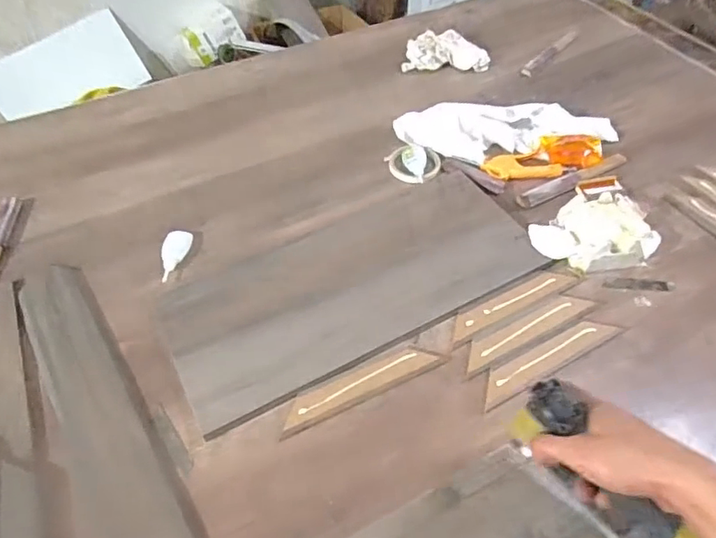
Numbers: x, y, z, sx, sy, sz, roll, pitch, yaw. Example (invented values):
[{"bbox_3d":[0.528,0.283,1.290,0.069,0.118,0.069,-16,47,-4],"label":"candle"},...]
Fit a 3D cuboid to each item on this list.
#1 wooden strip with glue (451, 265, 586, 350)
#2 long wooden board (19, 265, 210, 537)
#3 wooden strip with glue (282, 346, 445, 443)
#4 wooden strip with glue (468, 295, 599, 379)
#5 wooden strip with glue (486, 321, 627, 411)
[{"bbox_3d":[0.219,0.044,0.728,0.216,0.011,0.039,-24,54,-18],"label":"wooden strip with glue"},{"bbox_3d":[-0.322,0.175,0.653,0.094,0.018,0.503,-29,56,-21],"label":"long wooden board"},{"bbox_3d":[0.005,0.145,0.657,0.217,0.008,0.042,-22,54,-16],"label":"wooden strip with glue"},{"bbox_3d":[0.227,0.081,0.700,0.205,0.006,0.038,-24,54,-18],"label":"wooden strip with glue"},{"bbox_3d":[0.244,0.115,0.674,0.211,0.012,0.042,-24,54,-18],"label":"wooden strip with glue"}]

